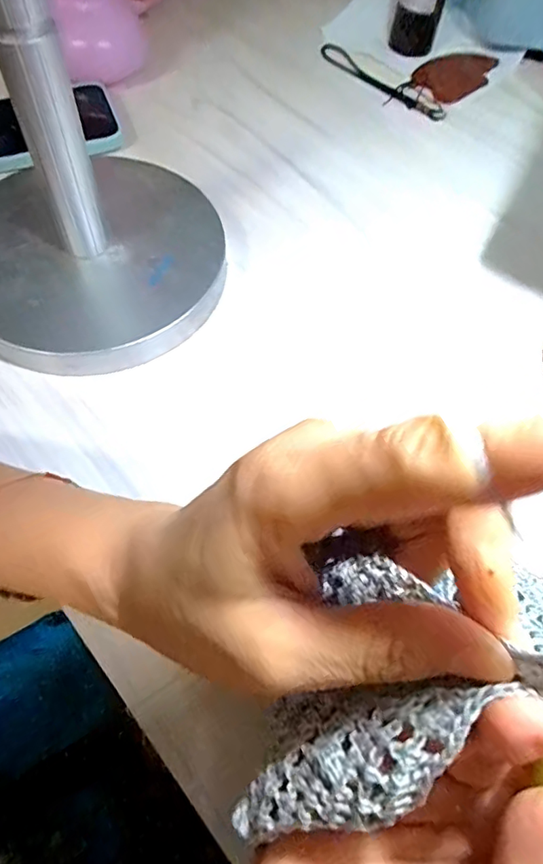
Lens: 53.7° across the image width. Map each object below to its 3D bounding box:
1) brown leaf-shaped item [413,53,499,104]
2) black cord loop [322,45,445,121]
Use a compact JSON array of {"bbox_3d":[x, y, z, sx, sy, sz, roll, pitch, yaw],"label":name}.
[{"bbox_3d":[0.173,-0.337,0.505,0.096,0.004,0.056,-38,69,-21],"label":"brown leaf-shaped item"},{"bbox_3d":[0.100,-0.321,0.494,0.037,0.007,0.140,-33,67,-20],"label":"black cord loop"}]

